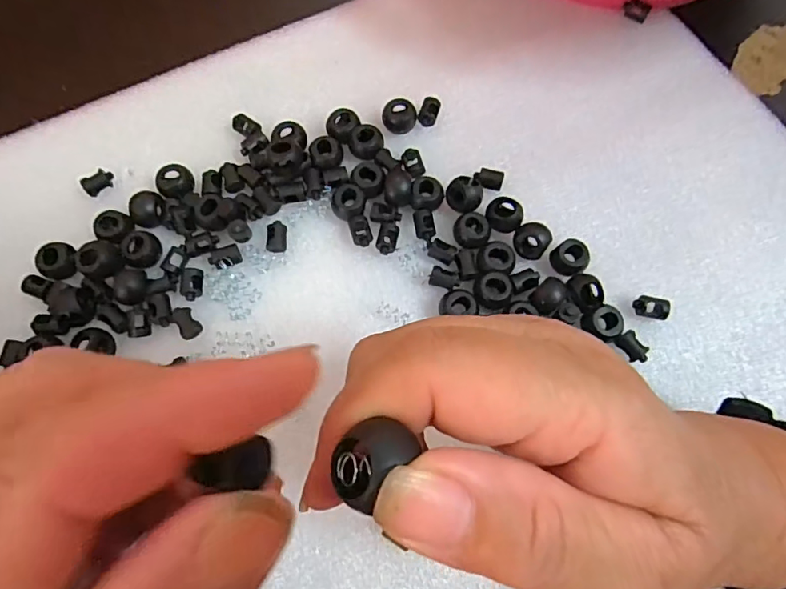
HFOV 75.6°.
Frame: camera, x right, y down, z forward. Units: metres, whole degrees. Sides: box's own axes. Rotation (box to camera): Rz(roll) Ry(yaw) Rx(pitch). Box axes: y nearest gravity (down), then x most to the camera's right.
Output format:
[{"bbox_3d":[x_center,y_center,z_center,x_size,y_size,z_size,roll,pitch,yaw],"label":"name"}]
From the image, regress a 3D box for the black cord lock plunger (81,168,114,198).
[{"bbox_3d":[-0.149,-0.056,0.258,0.015,0.009,0.007,-39,75,-13],"label":"black cord lock plunger"}]

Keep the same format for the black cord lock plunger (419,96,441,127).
[{"bbox_3d":[0.019,-0.096,0.270,0.009,0.009,0.015,22,72,7],"label":"black cord lock plunger"}]

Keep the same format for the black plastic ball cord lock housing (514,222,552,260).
[{"bbox_3d":[0.066,-0.025,0.242,0.016,0.014,0.016,0,70,0],"label":"black plastic ball cord lock housing"}]

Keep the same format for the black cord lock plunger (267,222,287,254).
[{"bbox_3d":[-0.057,-0.028,0.247,0.009,0.006,0.016,-1,70,-1],"label":"black cord lock plunger"}]

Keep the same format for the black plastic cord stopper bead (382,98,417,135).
[{"bbox_3d":[0.003,-0.092,0.267,0.017,0.011,0.017,0,70,0],"label":"black plastic cord stopper bead"}]

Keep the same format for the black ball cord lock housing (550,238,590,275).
[{"bbox_3d":[0.085,-0.017,0.242,0.016,0.013,0.016,0,70,0],"label":"black ball cord lock housing"}]

